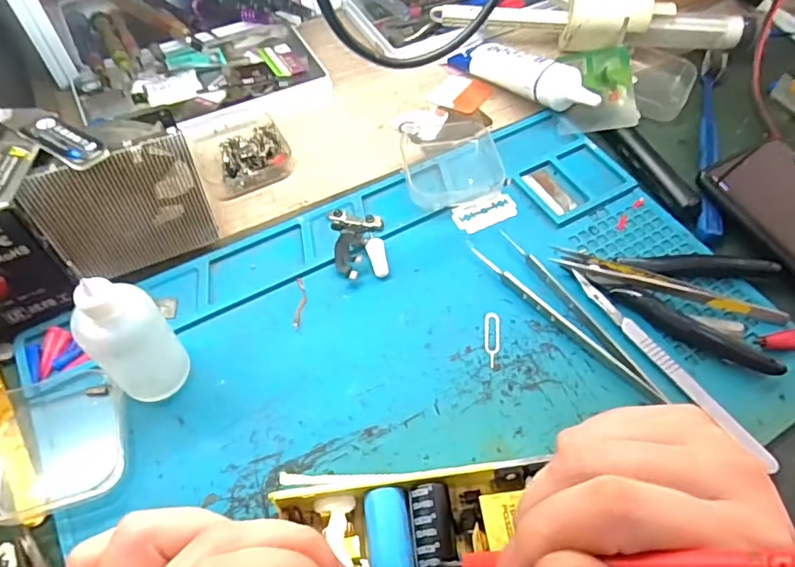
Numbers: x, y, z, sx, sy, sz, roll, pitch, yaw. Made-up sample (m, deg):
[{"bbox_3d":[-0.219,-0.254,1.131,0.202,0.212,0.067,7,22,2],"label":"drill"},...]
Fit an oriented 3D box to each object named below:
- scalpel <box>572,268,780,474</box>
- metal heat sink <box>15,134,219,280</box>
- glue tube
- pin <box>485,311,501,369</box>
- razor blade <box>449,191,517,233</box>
[{"bbox_3d":[0.142,0.042,0.291,0.010,0.005,0.134,-30,62,-19],"label":"scalpel"},{"bbox_3d":[-0.142,-0.037,0.294,0.078,0.082,0.012,-31,62,-19],"label":"metal heat sink"},{"bbox_3d":[0.093,-0.154,0.407,0.029,0.032,0.121,-39,65,-23],"label":"glue tube"},{"bbox_3d":[0.053,0.030,0.302,0.009,0.004,0.033,3,57,1],"label":"pin"},{"bbox_3d":[0.057,-0.046,0.351,0.042,0.004,0.022,-20,59,-13],"label":"razor blade"}]

